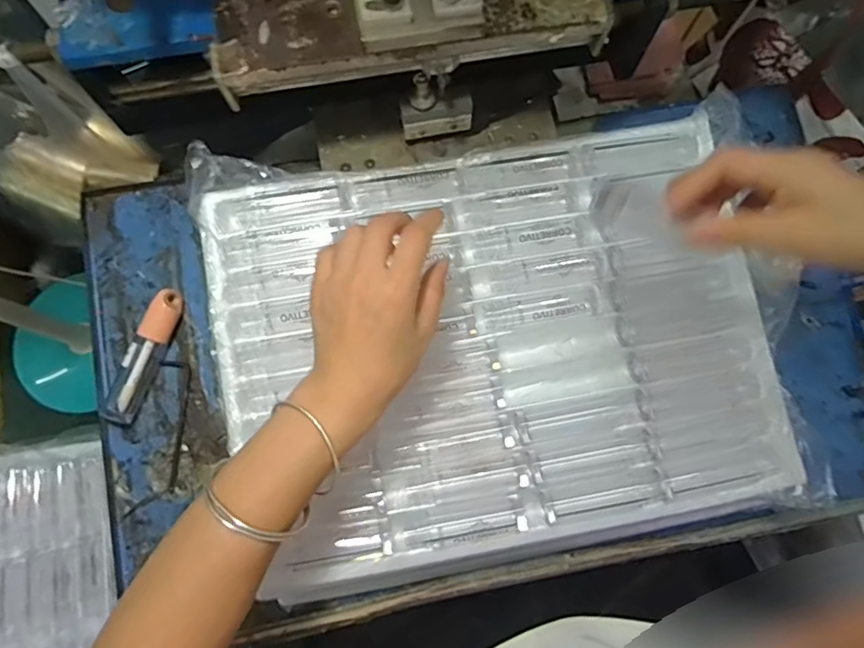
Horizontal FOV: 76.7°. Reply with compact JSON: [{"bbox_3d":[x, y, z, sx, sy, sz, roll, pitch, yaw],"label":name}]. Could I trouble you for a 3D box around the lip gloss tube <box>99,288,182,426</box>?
[{"bbox_3d":[-0.245,0.027,0.461,0.028,0.026,0.117,23,77,5],"label":"lip gloss tube"}]

